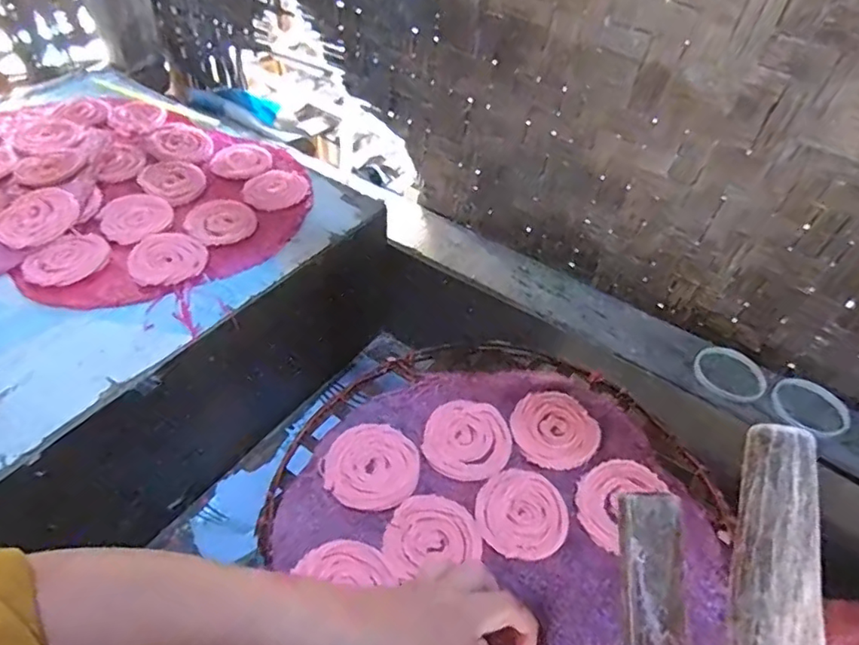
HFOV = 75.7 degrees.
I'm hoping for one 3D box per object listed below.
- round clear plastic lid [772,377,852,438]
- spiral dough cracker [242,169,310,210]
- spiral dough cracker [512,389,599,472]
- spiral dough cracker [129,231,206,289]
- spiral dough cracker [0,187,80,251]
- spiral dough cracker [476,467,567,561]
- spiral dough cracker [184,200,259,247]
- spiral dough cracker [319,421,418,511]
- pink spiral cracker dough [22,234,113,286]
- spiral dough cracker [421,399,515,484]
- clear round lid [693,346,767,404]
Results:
[{"bbox_3d":[0.490,0.107,0.710,0.093,0.010,0.086,-29,56,-29],"label":"round clear plastic lid"},{"bbox_3d":[-0.197,-0.174,0.713,0.081,0.009,0.069,-30,56,-29],"label":"spiral dough cracker"},{"bbox_3d":[0.119,0.101,0.529,0.076,0.008,0.080,3,46,-3],"label":"spiral dough cracker"},{"bbox_3d":[-0.287,-0.071,0.608,0.076,0.006,0.084,-13,49,-17],"label":"spiral dough cracker"},{"bbox_3d":[-0.442,-0.120,0.625,0.072,0.010,0.095,11,47,5],"label":"spiral dough cracker"},{"bbox_3d":[0.079,0.160,0.471,0.076,0.004,0.079,1,47,-4],"label":"spiral dough cracker"},{"bbox_3d":[-0.250,-0.122,0.661,0.075,0.006,0.079,3,46,-3],"label":"spiral dough cracker"},{"bbox_3d":[-0.050,0.125,0.487,0.079,0.005,0.083,3,46,-3],"label":"spiral dough cracker"},{"bbox_3d":[-0.390,-0.069,0.598,0.063,0.009,0.087,24,49,16],"label":"pink spiral cracker dough"},{"bbox_3d":[0.036,0.109,0.518,0.078,0.005,0.083,3,46,-3],"label":"spiral dough cracker"},{"bbox_3d":[0.402,0.068,0.741,0.088,0.004,0.086,3,46,-3],"label":"clear round lid"}]

